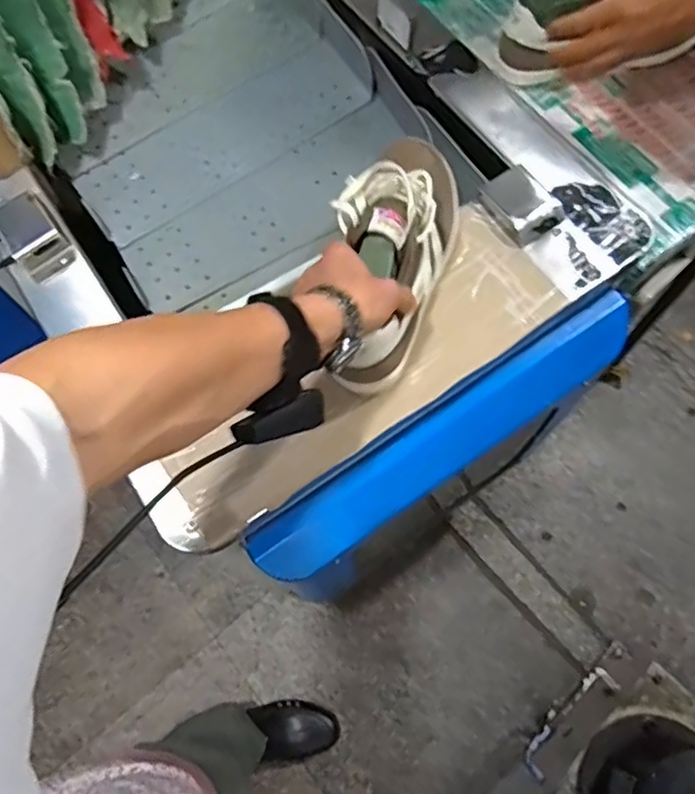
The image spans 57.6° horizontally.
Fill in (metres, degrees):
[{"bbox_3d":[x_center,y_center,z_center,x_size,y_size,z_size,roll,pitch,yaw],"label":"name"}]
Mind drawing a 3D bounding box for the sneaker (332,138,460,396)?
[{"bbox_3d":[0.039,-0.143,0.597,0.100,0.109,0.266,20,70,10],"label":"sneaker"}]

